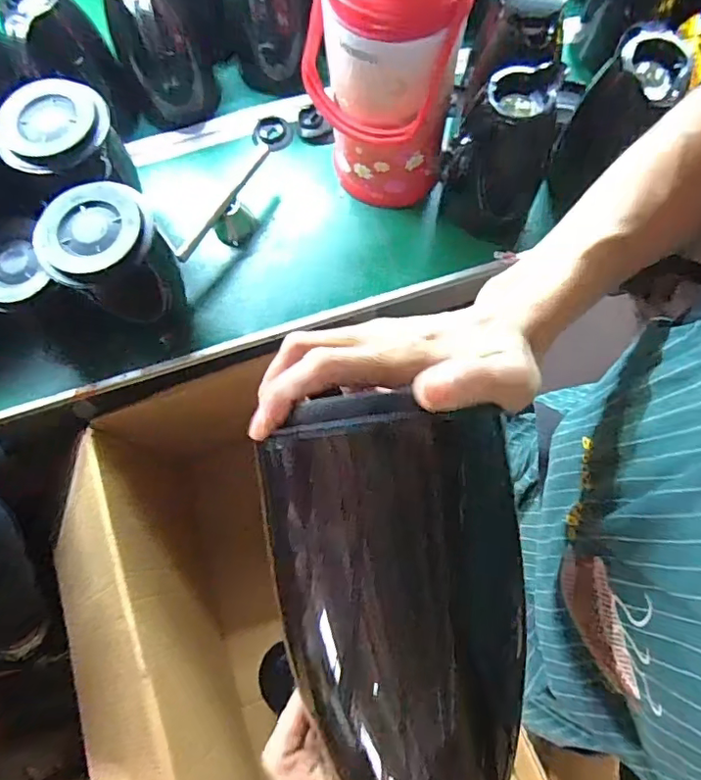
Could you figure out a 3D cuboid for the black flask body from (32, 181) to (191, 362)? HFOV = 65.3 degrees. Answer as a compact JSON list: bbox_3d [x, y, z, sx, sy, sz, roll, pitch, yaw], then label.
[{"bbox_3d":[-0.273,-0.138,0.672,0.101,0.199,0.128,-1,73,2],"label":"black flask body"}]

